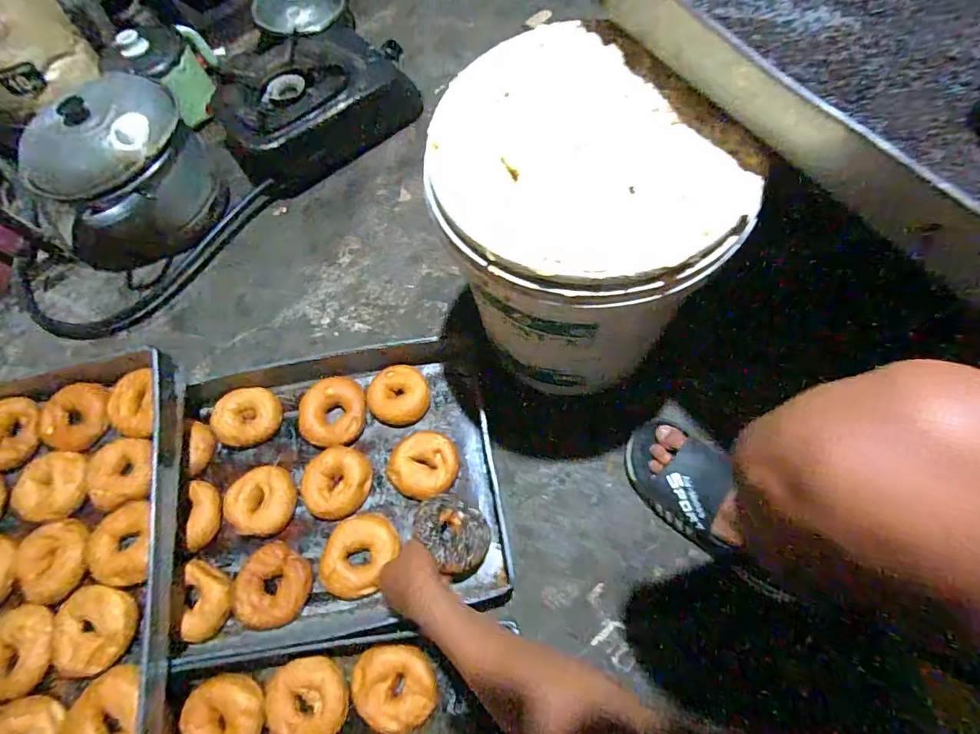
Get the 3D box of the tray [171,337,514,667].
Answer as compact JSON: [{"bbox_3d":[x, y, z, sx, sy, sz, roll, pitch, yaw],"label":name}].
[{"bbox_3d":[-0.221,0.157,0.656,0.441,0.060,0.379,-11,68,-4],"label":"tray"}]

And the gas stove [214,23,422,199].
[{"bbox_3d":[-0.336,-0.524,0.911,0.373,0.110,0.250,-32,70,-9],"label":"gas stove"}]

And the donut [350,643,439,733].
[{"bbox_3d":[-0.119,0.394,0.582,0.105,0.033,0.090,-9,68,-3],"label":"donut"}]

